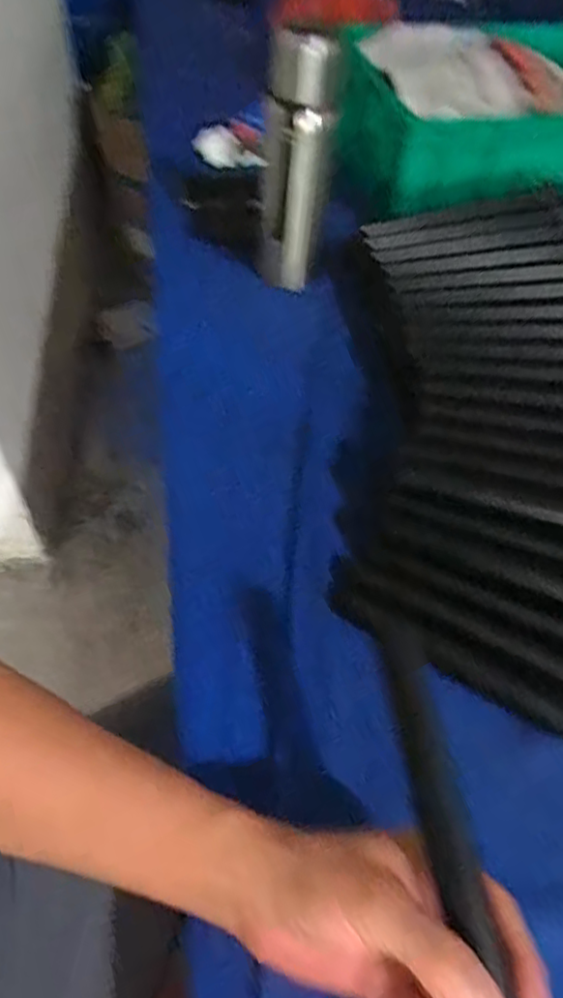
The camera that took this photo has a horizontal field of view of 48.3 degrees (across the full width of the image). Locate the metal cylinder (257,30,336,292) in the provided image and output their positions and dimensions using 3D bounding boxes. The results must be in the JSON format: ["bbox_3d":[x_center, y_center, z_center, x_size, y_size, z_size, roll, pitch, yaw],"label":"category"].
[{"bbox_3d":[0.014,-0.342,0.658,0.069,0.239,0.054,5,53,-2],"label":"metal cylinder"}]

